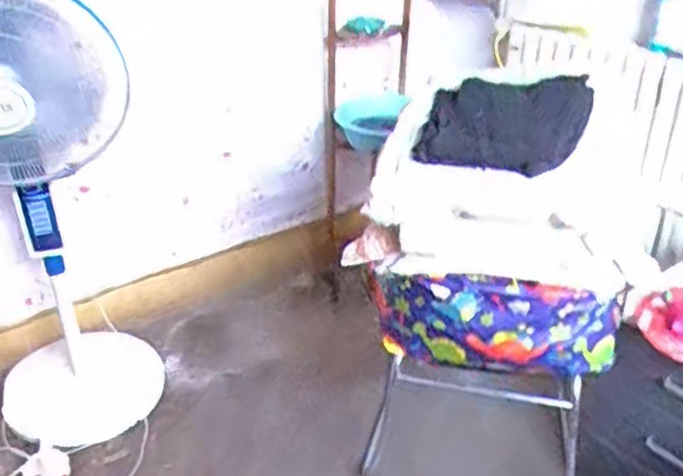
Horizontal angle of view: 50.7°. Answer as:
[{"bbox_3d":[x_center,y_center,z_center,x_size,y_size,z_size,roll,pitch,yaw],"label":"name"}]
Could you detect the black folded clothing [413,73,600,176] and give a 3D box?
[{"bbox_3d":[0.318,-0.231,1.438,0.325,0.123,0.367,10,29,17],"label":"black folded clothing"}]

